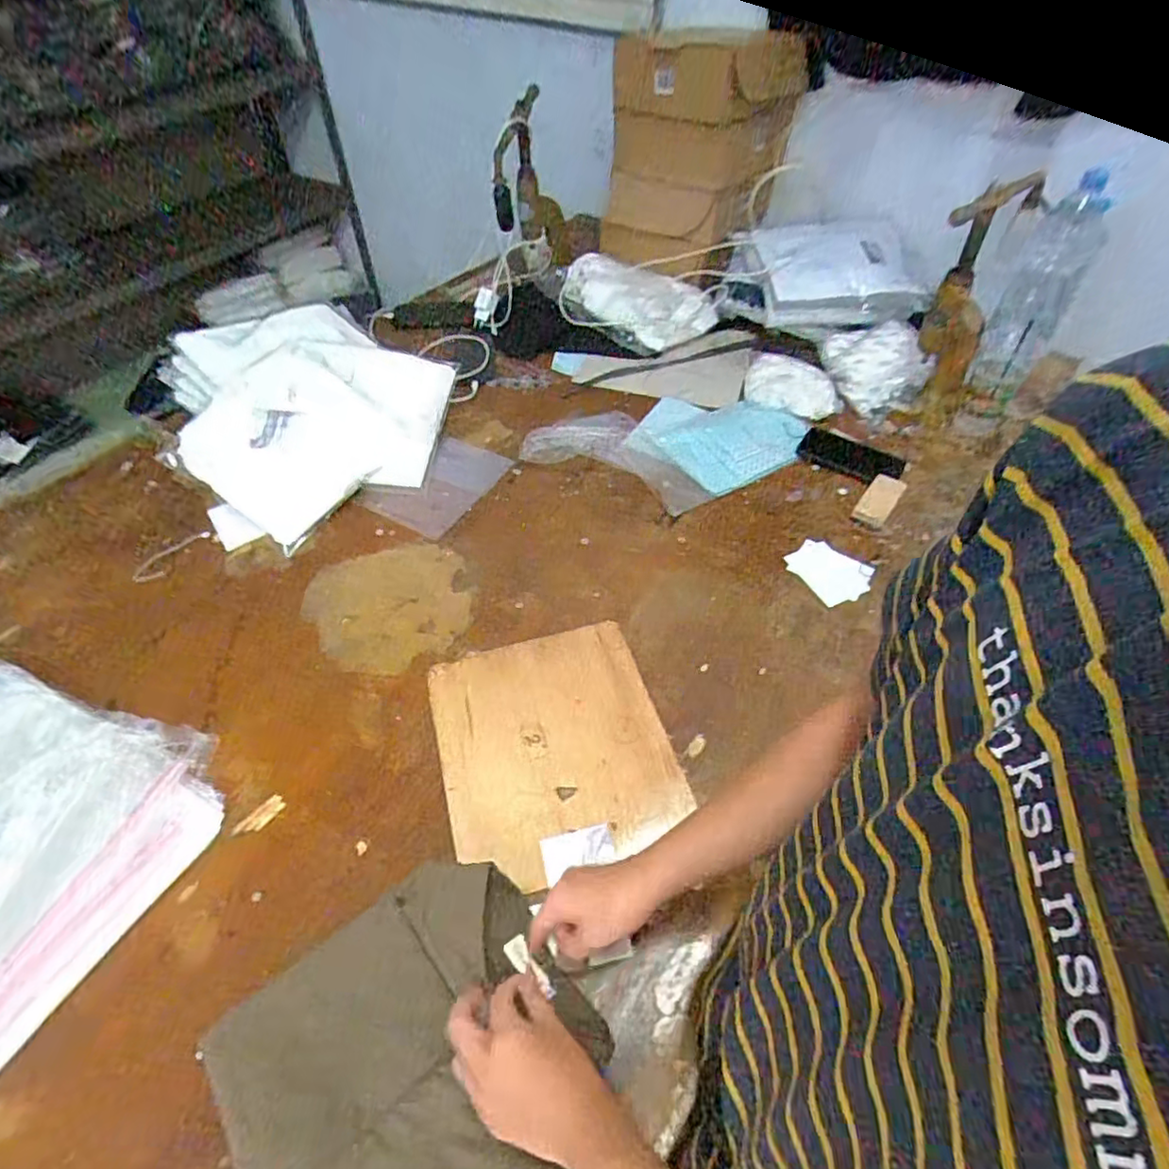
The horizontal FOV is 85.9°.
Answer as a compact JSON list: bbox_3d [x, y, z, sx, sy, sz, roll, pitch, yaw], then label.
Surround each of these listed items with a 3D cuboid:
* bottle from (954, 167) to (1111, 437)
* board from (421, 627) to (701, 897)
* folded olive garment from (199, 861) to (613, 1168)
[{"bbox_3d":[0.720,-0.432,1.026,0.100,0.362,0.105,27,18,19],"label":"bottle"},{"bbox_3d":[-0.036,0.174,0.708,0.246,0.009,0.270,-14,53,-12],"label":"board"},{"bbox_3d":[-0.136,0.384,0.504,0.271,0.024,0.254,-30,58,-22],"label":"folded olive garment"}]

